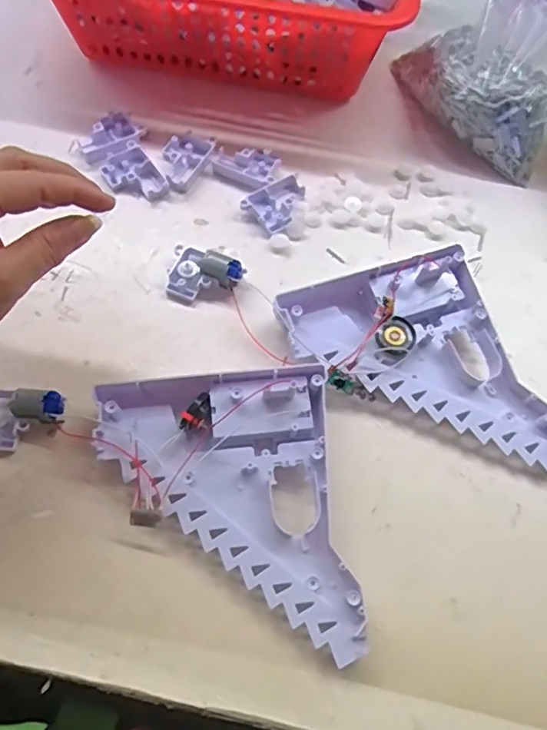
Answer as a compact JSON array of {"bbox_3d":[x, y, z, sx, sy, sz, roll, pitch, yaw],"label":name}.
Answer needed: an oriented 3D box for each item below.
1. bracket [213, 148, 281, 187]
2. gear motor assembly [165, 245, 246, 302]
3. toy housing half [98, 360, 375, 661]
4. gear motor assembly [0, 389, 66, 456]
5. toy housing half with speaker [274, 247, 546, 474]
[{"bbox_3d":[-0.022,-0.156,0.423,0.049,0.008,0.031,20,65,6],"label":"bracket"},{"bbox_3d":[-0.049,-0.061,0.372,0.049,0.020,0.035,20,65,6],"label":"gear motor assembly"},{"bbox_3d":[-0.026,0.082,0.301,0.128,0.027,0.153,-6,65,-6],"label":"toy housing half"},{"bbox_3d":[-0.151,0.032,0.322,0.049,0.016,0.036,-5,65,-6],"label":"gear motor assembly"},{"bbox_3d":[0.106,-0.019,0.356,0.188,0.030,0.110,25,66,8],"label":"toy housing half with speaker"}]

